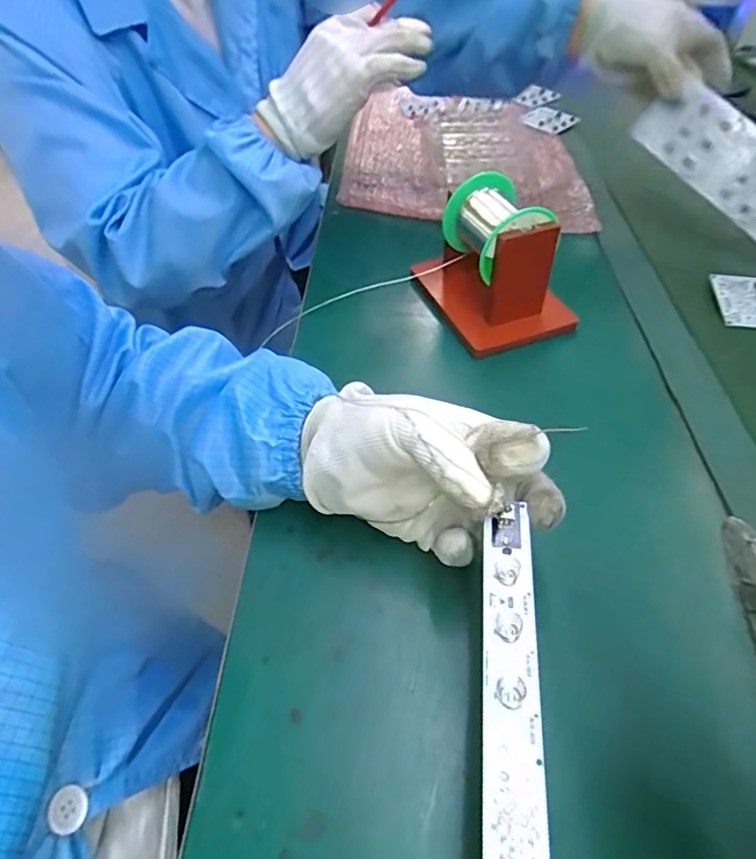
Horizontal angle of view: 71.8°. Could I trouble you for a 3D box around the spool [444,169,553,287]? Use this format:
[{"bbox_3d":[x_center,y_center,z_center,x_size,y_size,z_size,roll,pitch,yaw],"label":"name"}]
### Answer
[{"bbox_3d":[0.095,-0.169,0.429,0.053,0.057,0.086,-16,49,-9],"label":"spool"}]

